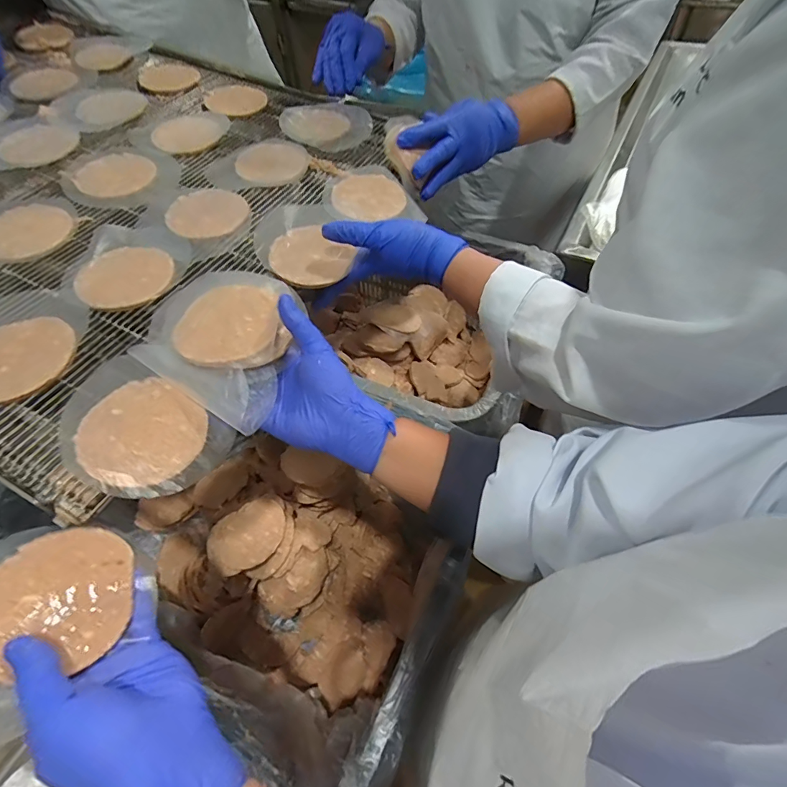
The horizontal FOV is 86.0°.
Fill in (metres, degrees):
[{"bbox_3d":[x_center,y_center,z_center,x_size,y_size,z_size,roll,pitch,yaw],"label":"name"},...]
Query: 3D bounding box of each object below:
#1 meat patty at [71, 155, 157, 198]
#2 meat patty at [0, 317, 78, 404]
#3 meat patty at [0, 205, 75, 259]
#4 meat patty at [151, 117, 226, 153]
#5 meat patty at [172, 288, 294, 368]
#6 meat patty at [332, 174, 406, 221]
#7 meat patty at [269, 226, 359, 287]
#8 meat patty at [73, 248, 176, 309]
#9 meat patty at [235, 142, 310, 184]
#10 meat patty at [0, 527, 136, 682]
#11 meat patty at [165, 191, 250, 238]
[{"bbox_3d":[-0.327,-0.257,0.499,0.085,0.006,0.069,-35,66,-22],"label":"meat patty"},{"bbox_3d":[-0.311,-0.030,0.349,0.082,0.008,0.084,34,62,17],"label":"meat patty"},{"bbox_3d":[-0.380,-0.166,0.435,0.080,0.010,0.077,2,57,-3],"label":"meat patty"},{"bbox_3d":[-0.267,-0.338,0.548,0.066,0.010,0.081,30,60,15],"label":"meat patty"},{"bbox_3d":[-0.138,-0.055,0.358,0.084,0.014,0.087,-19,61,-15],"label":"meat patty"},{"bbox_3d":[-0.029,-0.230,0.492,0.081,0.005,0.077,0,58,-4],"label":"meat patty"},{"bbox_3d":[-0.087,-0.140,0.428,0.078,0.009,0.070,40,64,20],"label":"meat patty"},{"bbox_3d":[-0.255,-0.112,0.405,0.077,0.006,0.084,41,64,20],"label":"meat patty"},{"bbox_3d":[-0.145,-0.282,0.515,0.088,0.006,0.077,-31,64,-21],"label":"meat patty"},{"bbox_3d":[-0.206,0.123,0.260,0.078,0.010,0.079,13,50,-16],"label":"meat patty"},{"bbox_3d":[-0.202,-0.198,0.461,0.084,0.004,0.074,-13,59,-12],"label":"meat patty"}]

